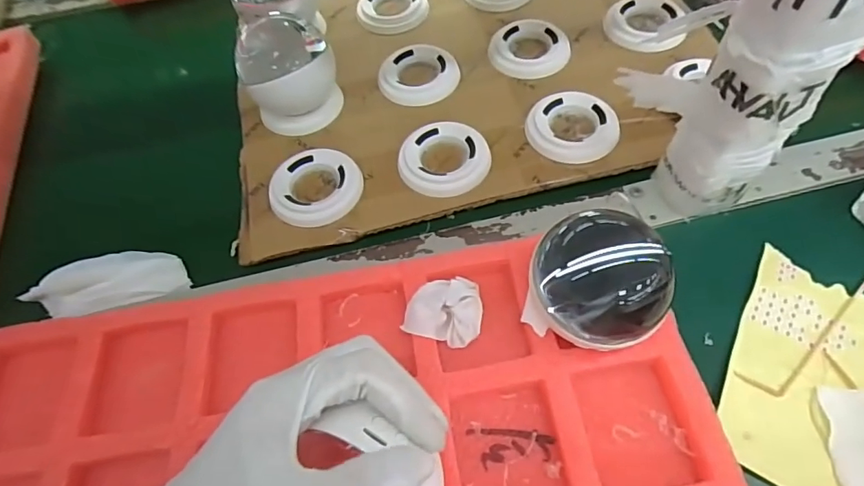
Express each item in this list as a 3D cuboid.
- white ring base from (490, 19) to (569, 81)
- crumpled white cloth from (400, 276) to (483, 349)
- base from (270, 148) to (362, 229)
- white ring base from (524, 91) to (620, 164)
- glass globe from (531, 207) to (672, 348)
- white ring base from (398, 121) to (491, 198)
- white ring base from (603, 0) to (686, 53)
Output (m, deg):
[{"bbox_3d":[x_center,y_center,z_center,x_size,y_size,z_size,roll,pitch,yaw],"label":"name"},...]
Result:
[{"bbox_3d":[0.088,-0.176,0.451,0.070,0.013,0.064,-2,60,3],"label":"white ring base"},{"bbox_3d":[0.008,0.041,0.307,0.044,0.019,0.040,10,61,10],"label":"crumpled white cloth"},{"bbox_3d":[-0.090,-0.044,0.385,0.069,0.009,0.070,-2,60,3],"label":"base"},{"bbox_3d":[0.112,-0.093,0.398,0.069,0.012,0.064,-2,60,3],"label":"white ring base"},{"bbox_3d":[0.094,0.019,0.277,0.075,0.055,0.075,35,67,22],"label":"glass globe"},{"bbox_3d":[0.010,-0.067,0.392,0.070,0.011,0.068,-2,60,3],"label":"white ring base"},{"bbox_3d":[0.192,-0.200,0.453,0.065,0.012,0.069,-2,60,3],"label":"white ring base"}]

